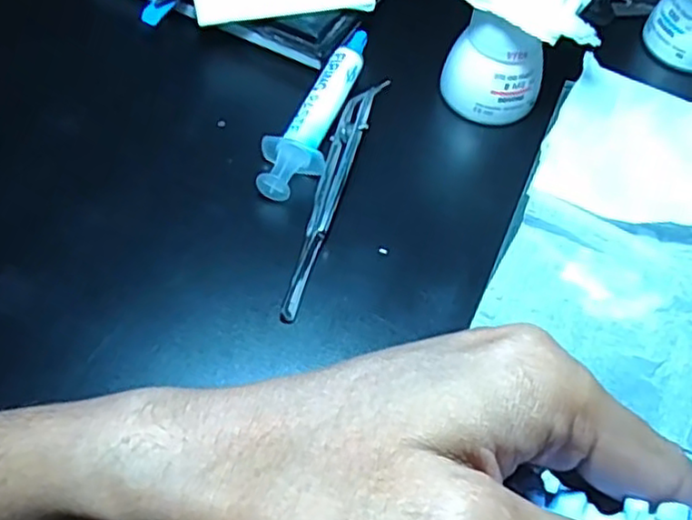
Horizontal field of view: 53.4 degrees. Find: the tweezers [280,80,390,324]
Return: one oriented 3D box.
[{"bbox_3d":[-0.005,-0.032,0.313,0.017,0.017,0.133,12,58,3],"label":"tweezers"}]

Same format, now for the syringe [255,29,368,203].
[{"bbox_3d":[-0.015,-0.074,0.337,0.027,0.019,0.114,16,58,6],"label":"syringe"}]

